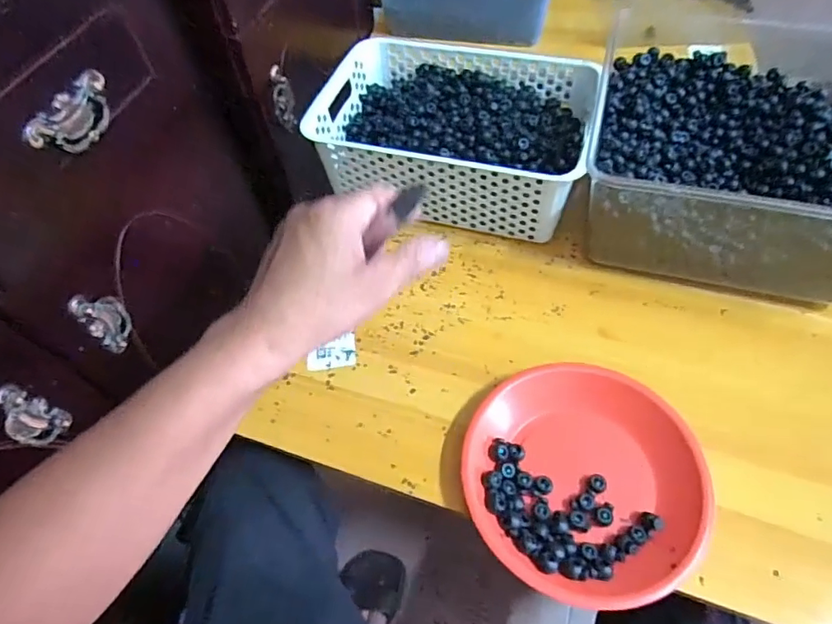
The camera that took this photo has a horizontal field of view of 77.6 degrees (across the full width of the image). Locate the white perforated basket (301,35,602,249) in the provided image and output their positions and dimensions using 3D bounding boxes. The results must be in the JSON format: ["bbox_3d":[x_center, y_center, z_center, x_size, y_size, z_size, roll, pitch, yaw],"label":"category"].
[{"bbox_3d":[0.041,-0.213,0.629,0.291,0.107,0.217,11,58,11],"label":"white perforated basket"}]

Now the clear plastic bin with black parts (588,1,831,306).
[{"bbox_3d":[0.338,-0.156,0.557,0.288,0.140,0.276,13,58,12],"label":"clear plastic bin with black parts"}]

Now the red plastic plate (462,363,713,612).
[{"bbox_3d":[0.137,0.137,0.433,0.179,0.037,0.192,-2,56,3],"label":"red plastic plate"}]

